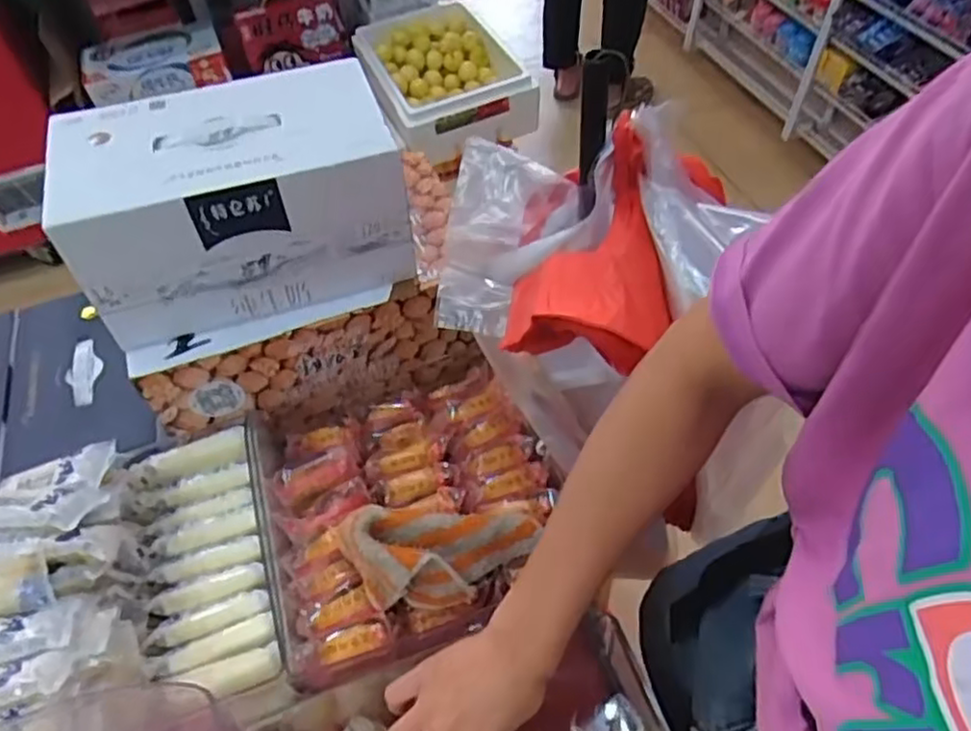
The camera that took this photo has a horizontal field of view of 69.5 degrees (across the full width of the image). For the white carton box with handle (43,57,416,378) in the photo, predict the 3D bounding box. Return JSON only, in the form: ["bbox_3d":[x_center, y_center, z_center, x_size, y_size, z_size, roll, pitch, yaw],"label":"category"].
[{"bbox_3d":[-0.221,-0.142,0.648,0.276,0.165,0.176,-18,51,-9],"label":"white carton box with handle"}]

